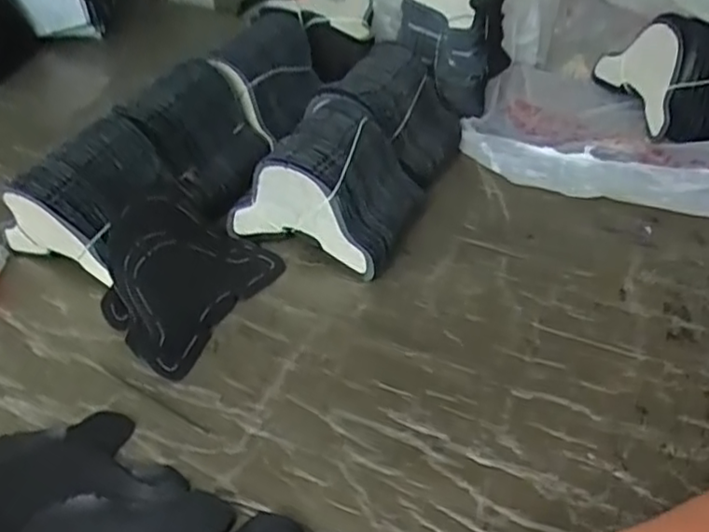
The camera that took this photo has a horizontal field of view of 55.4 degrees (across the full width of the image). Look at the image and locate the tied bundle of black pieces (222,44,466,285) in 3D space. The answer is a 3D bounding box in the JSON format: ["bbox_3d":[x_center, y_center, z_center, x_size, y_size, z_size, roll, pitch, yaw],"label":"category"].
[{"bbox_3d":[-0.001,-0.103,0.584,0.131,0.108,0.201,15,44,19],"label":"tied bundle of black pieces"}]

